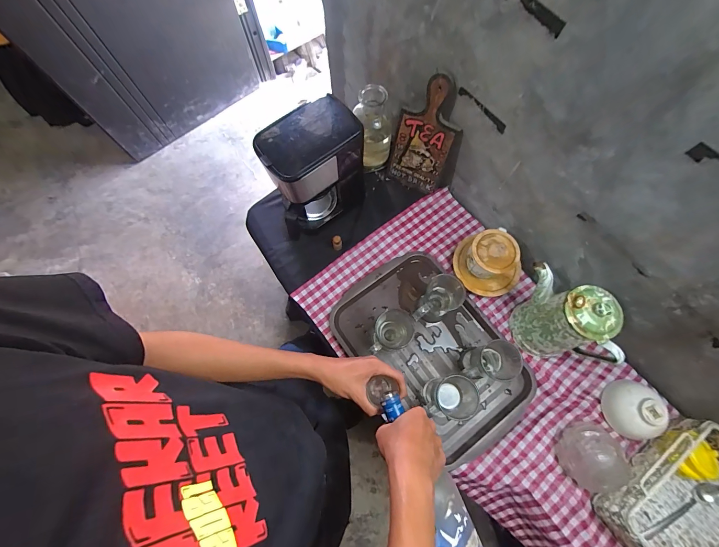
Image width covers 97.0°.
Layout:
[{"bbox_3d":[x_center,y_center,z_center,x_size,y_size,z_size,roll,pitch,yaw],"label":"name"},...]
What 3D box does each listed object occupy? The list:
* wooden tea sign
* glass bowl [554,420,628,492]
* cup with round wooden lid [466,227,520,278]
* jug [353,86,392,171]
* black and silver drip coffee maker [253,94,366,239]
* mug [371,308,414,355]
[{"bbox_3d":[0.152,-0.313,0.744,0.131,0.272,0.010,28,59,10],"label":"wooden tea sign"},{"bbox_3d":[0.445,0.344,0.590,0.110,0.072,0.108,0,72,1],"label":"glass bowl"},{"bbox_3d":[0.300,-0.043,0.728,0.100,0.083,0.119,38,76,12],"label":"cup with round wooden lid"},{"bbox_3d":[0.038,-0.368,0.810,0.093,0.199,0.100,-20,72,-6],"label":"jug"},{"bbox_3d":[-0.094,-0.223,0.729,0.243,0.265,0.130,-40,75,-11],"label":"black and silver drip coffee maker"},{"bbox_3d":[0.065,0.129,0.688,0.098,0.117,0.073,-18,72,-5],"label":"mug"}]

